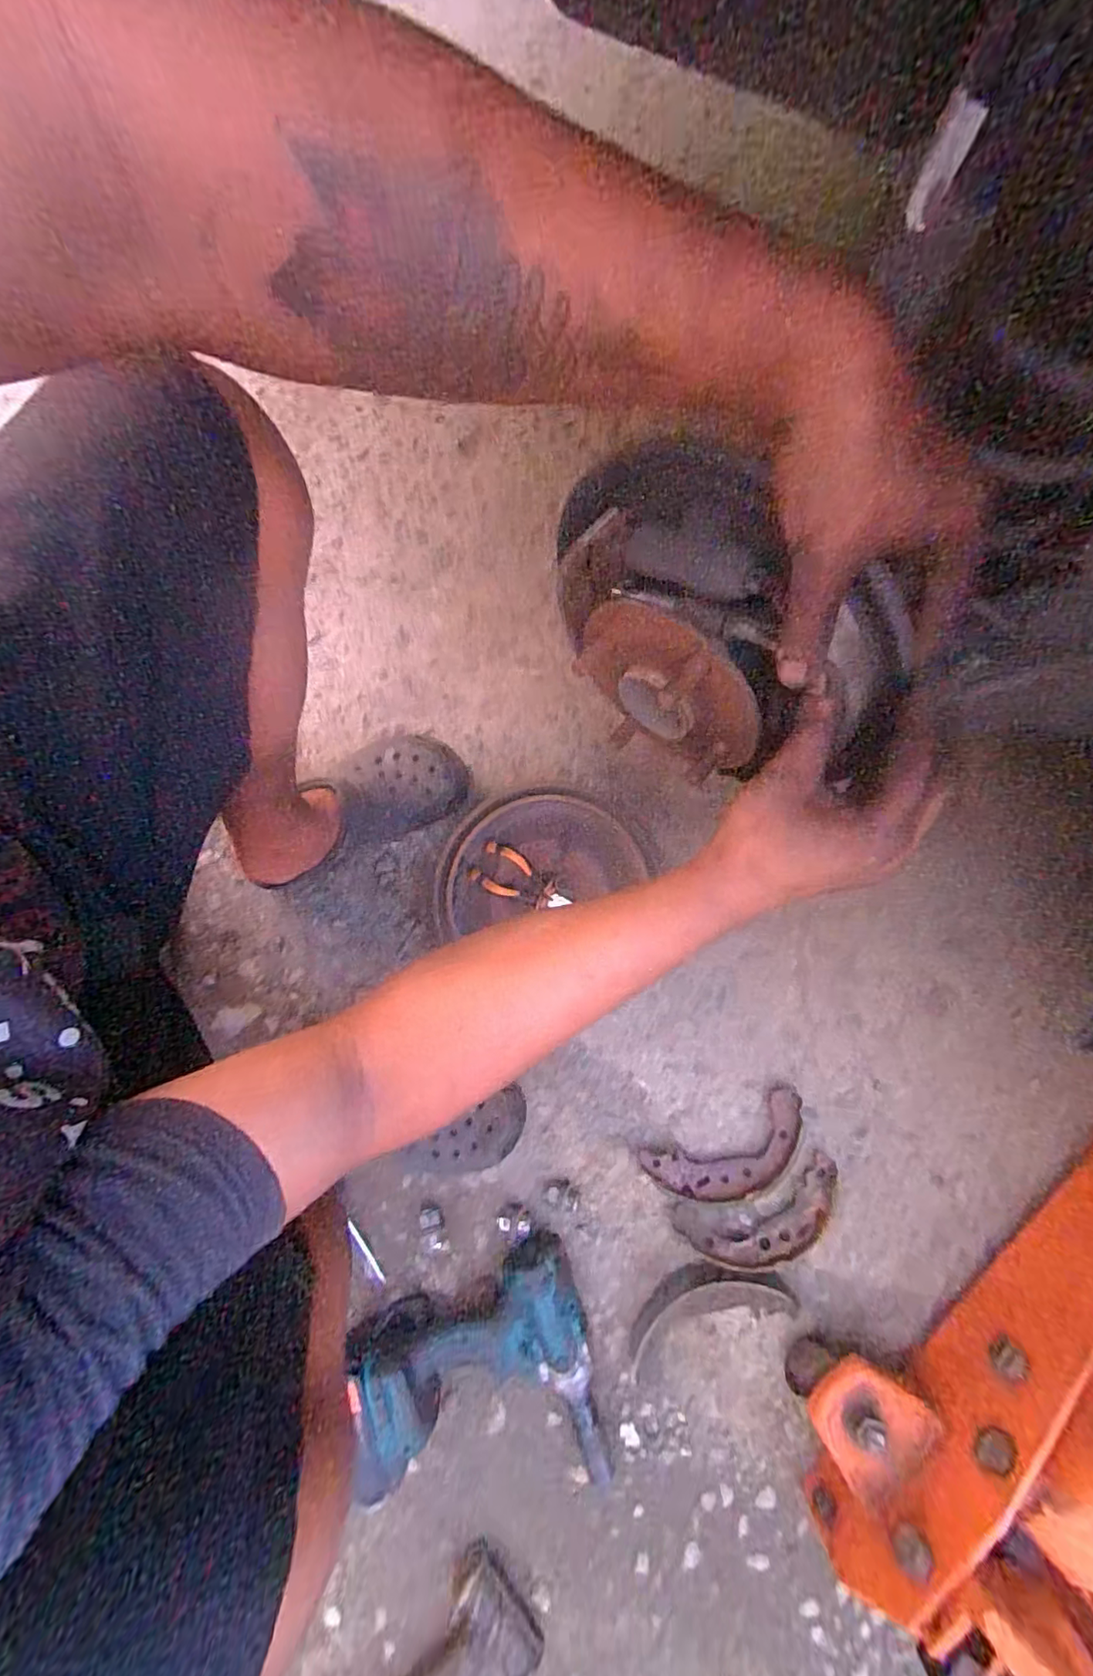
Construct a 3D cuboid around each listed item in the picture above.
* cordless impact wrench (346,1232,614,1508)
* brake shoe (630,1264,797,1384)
[{"bbox_3d":[-0.056,0.539,0.533,0.231,0.093,0.216,-22,81,-4],"label":"cordless impact wrench"},{"bbox_3d":[0.153,0.476,0.577,0.177,0.036,0.068,-33,80,14],"label":"brake shoe"}]

